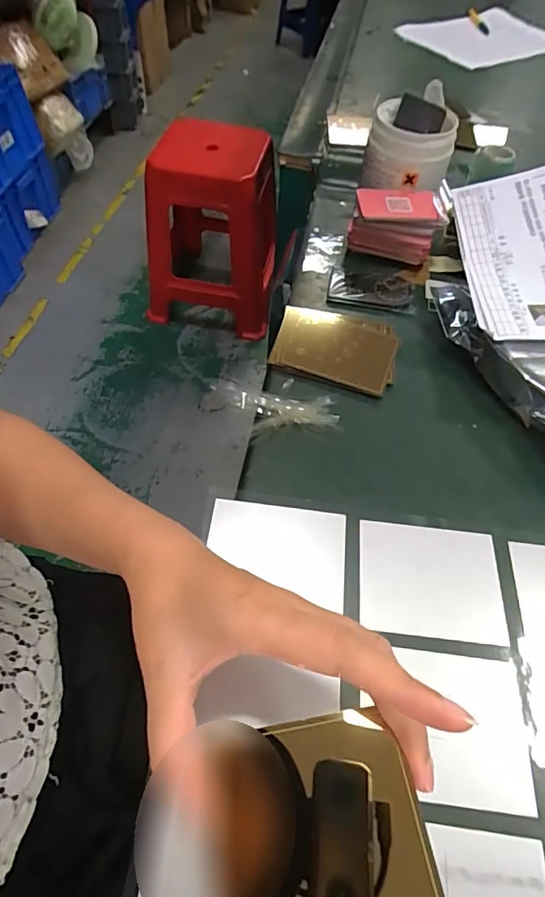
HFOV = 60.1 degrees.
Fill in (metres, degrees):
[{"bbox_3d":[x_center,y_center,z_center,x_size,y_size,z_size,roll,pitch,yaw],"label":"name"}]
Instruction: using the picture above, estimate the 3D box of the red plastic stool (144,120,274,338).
[{"bbox_3d":[-0.188,-0.651,1.436,0.381,0.497,0.381,2,56,-2],"label":"red plastic stool"}]

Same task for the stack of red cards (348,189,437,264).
[{"bbox_3d":[0.133,-0.249,0.525,0.087,0.055,0.055,14,57,6],"label":"stack of red cards"}]

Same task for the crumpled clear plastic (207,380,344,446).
[{"bbox_3d":[0.002,-0.031,0.404,0.110,0.014,0.053,7,56,1],"label":"crumpled clear plastic"}]

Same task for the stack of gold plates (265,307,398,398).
[{"bbox_3d":[0.060,-0.099,0.450,0.114,0.013,0.091,16,57,8],"label":"stack of gold plates"}]

